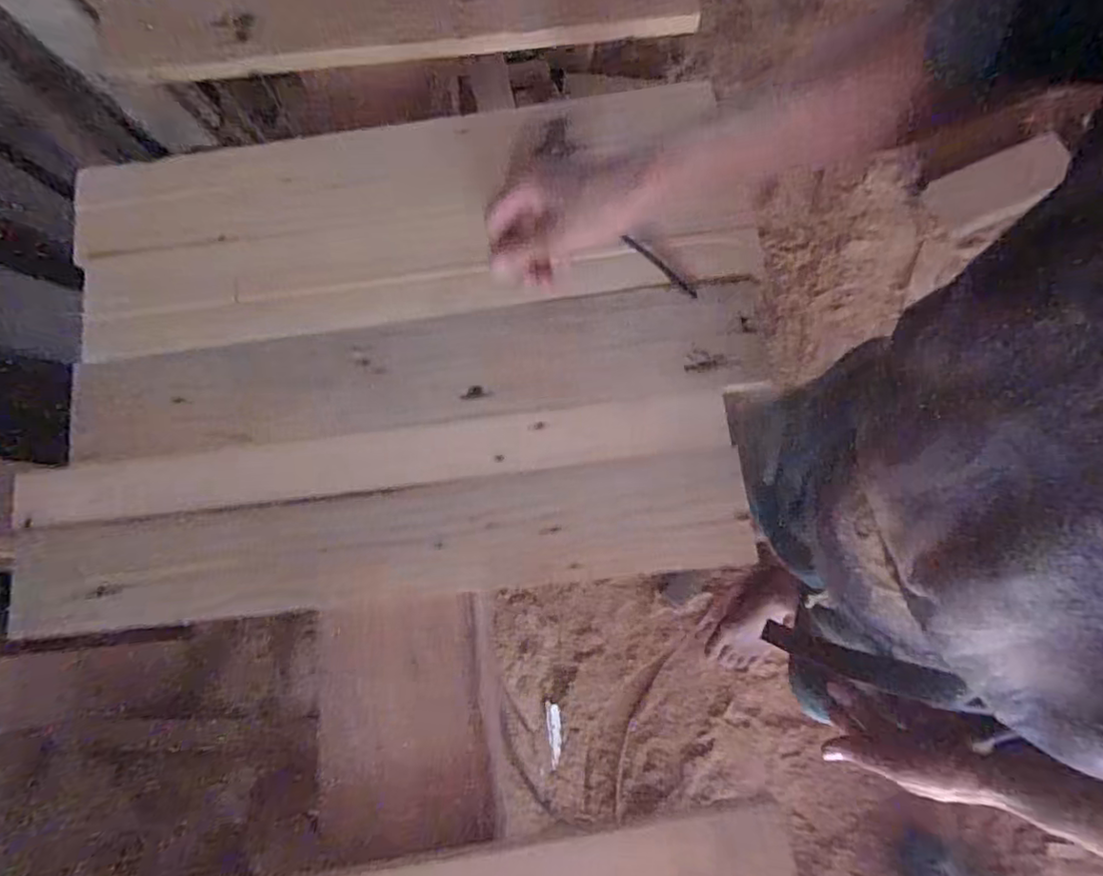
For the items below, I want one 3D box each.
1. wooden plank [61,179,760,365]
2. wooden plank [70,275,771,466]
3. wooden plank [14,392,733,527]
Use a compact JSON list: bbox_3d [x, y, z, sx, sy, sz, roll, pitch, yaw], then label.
[{"bbox_3d":[-0.126,-0.167,0.589,0.644,0.025,0.109,-8,76,-2],"label":"wooden plank"},{"bbox_3d":[-0.119,-0.062,0.564,0.627,0.014,0.110,-8,76,-2],"label":"wooden plank"},{"bbox_3d":[-0.158,0.017,0.548,0.629,0.015,0.053,-6,76,-1],"label":"wooden plank"}]

